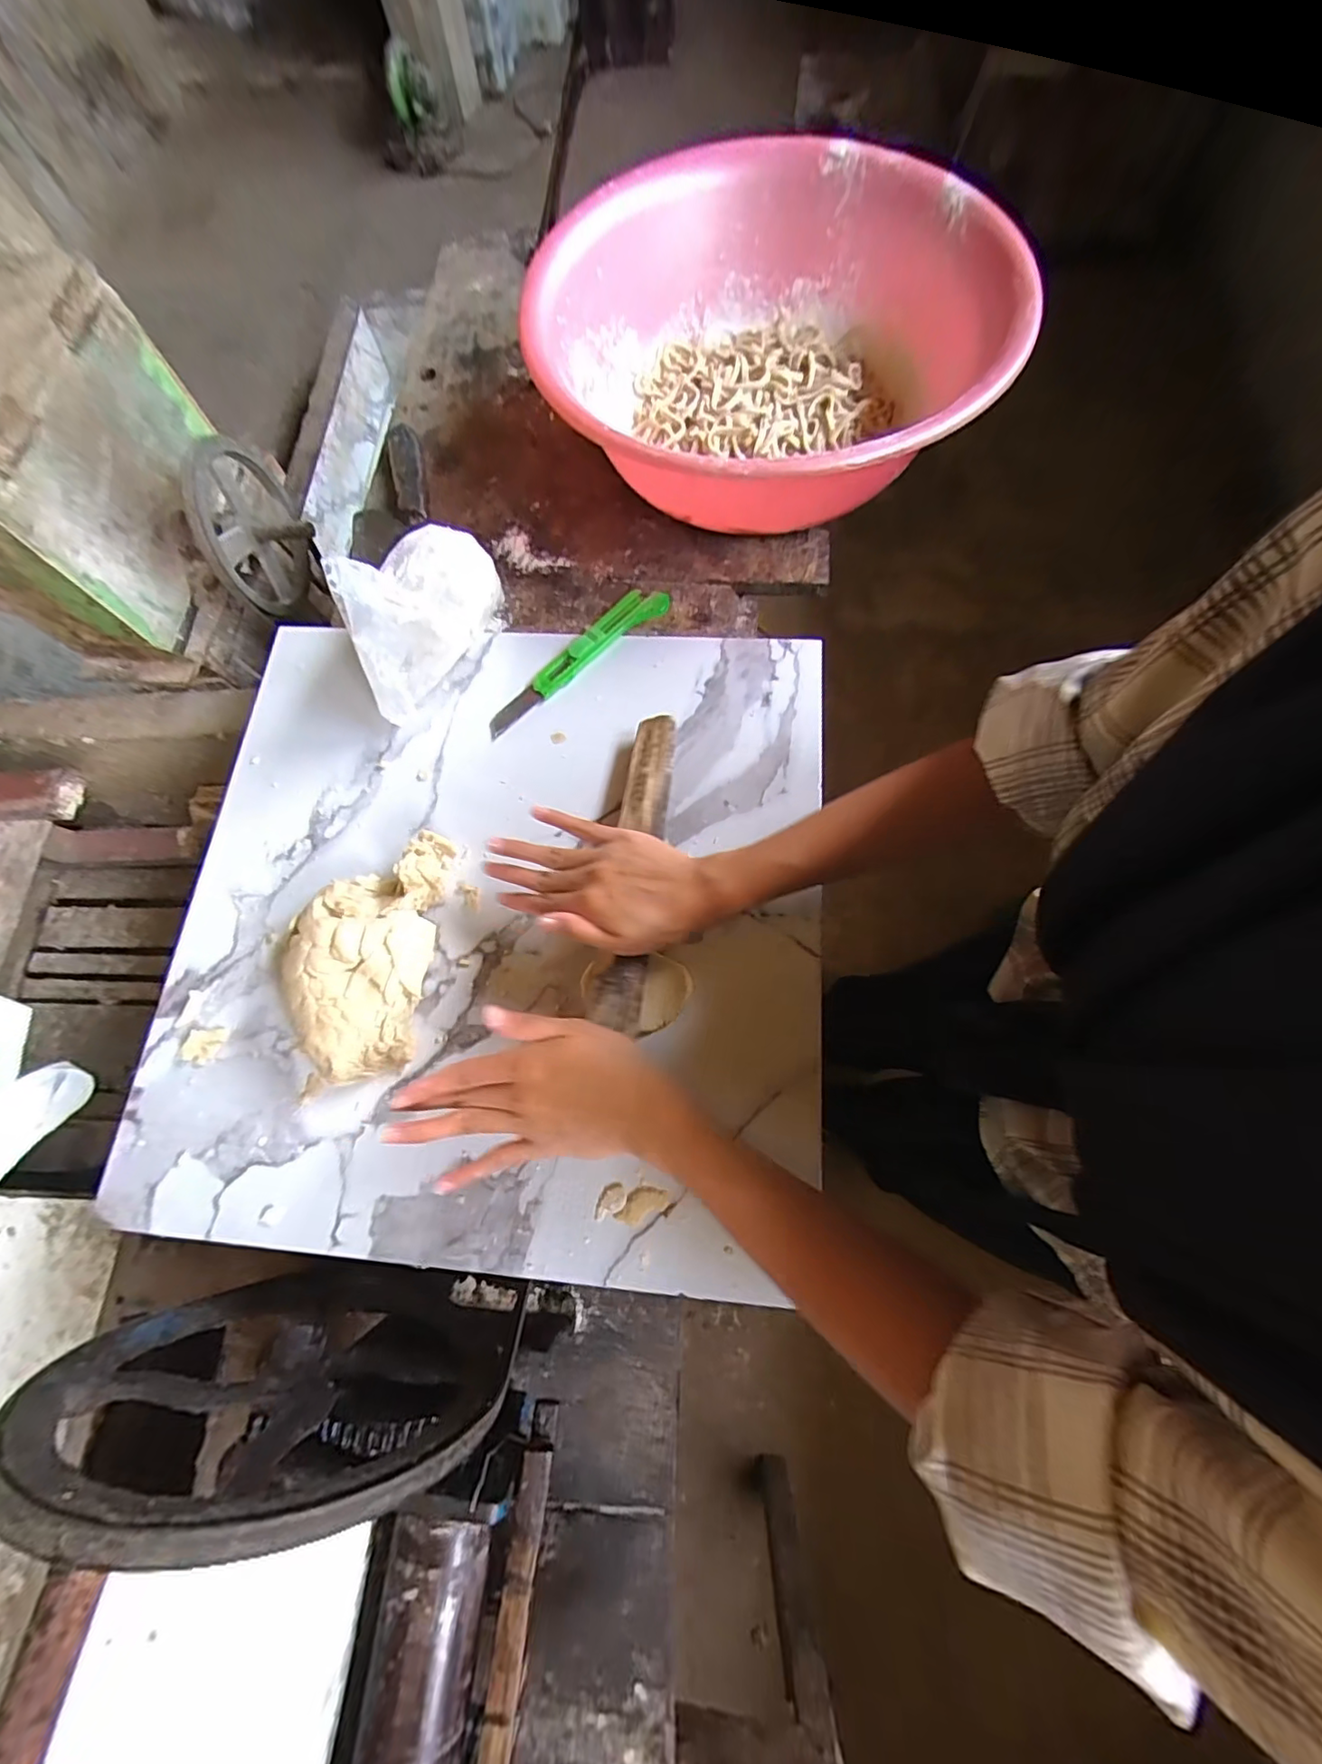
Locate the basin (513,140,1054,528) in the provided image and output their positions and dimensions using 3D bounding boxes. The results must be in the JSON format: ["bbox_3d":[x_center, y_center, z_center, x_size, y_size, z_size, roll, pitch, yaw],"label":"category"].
[{"bbox_3d":[0.096,-0.485,0.522,0.390,0.133,0.437,6,71,4],"label":"basin"}]

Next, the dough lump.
[{"bbox_3d":[-0.209,0.048,0.404,0.084,0.059,0.169,4,71,4],"label":"dough lump"}]

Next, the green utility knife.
[{"bbox_3d":[-0.072,-0.194,0.493,0.193,0.019,0.032,-42,75,-12],"label":"green utility knife"}]

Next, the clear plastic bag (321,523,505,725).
[{"bbox_3d":[-0.198,-0.224,0.451,0.064,0.122,0.167,26,74,10],"label":"clear plastic bag"}]

